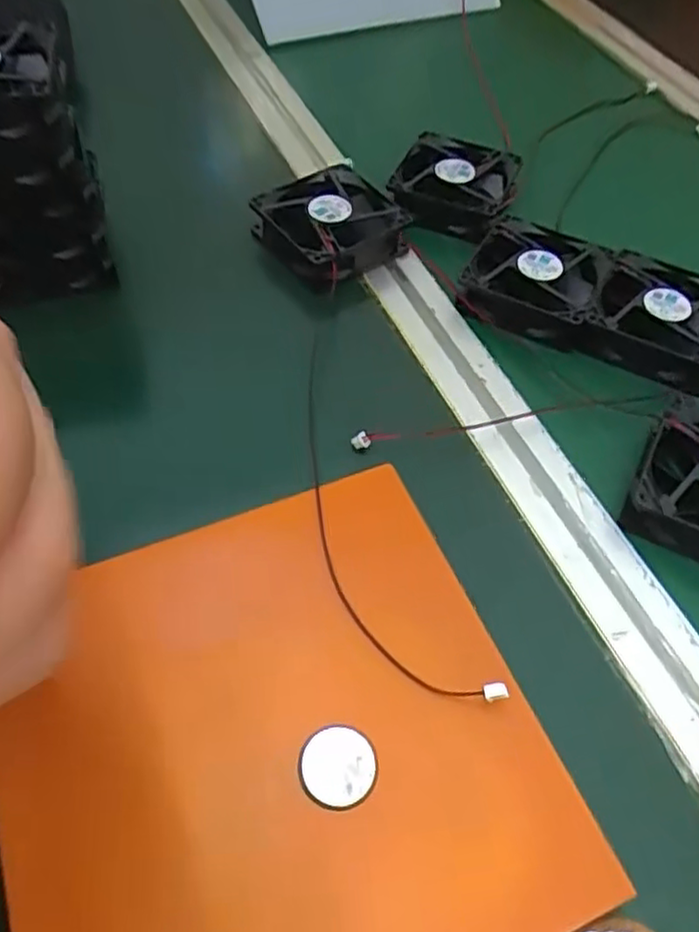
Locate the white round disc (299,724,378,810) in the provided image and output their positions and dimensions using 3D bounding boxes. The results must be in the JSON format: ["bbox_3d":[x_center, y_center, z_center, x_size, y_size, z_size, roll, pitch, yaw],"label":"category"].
[{"bbox_3d":[-0.004,0.113,0.262,0.029,0.004,0.029,1,54,-2],"label":"white round disc"}]

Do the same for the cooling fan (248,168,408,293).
[{"bbox_3d":[-0.013,-0.163,0.474,0.083,0.037,0.087,-26,60,-20],"label":"cooling fan"}]

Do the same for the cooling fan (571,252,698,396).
[{"bbox_3d":[0.194,-0.094,0.434,0.082,0.029,0.086,22,56,13],"label":"cooling fan"}]

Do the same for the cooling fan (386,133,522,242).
[{"bbox_3d":[0.076,-0.204,0.504,0.084,0.029,0.093,14,55,7],"label":"cooling fan"}]

